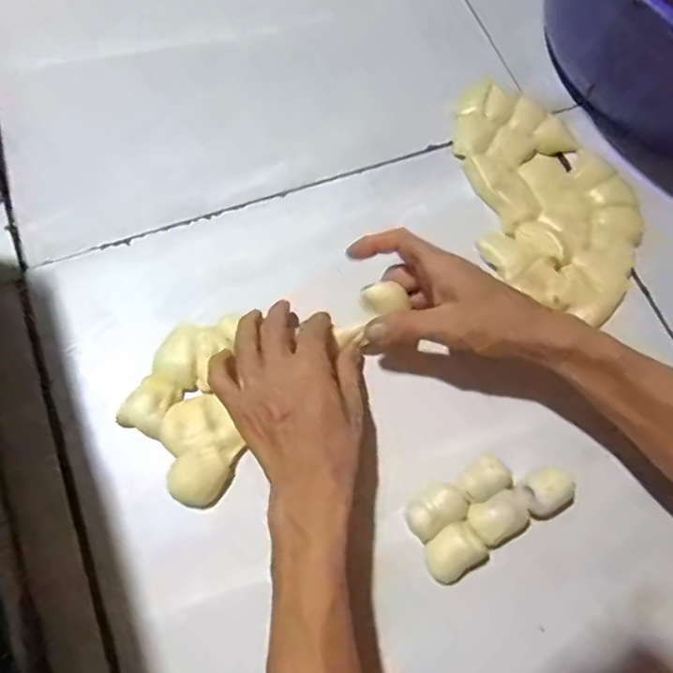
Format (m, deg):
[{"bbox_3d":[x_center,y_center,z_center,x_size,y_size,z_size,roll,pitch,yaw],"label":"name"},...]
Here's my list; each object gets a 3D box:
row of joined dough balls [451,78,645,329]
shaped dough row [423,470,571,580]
[{"bbox_3d":[0.182,-0.130,0.485,0.153,0.020,0.235,-37,79,-15],"label":"row of joined dough balls"},{"bbox_3d":[0.117,0.134,0.386,0.119,0.033,0.031,-29,77,-14],"label":"shaped dough row"}]

